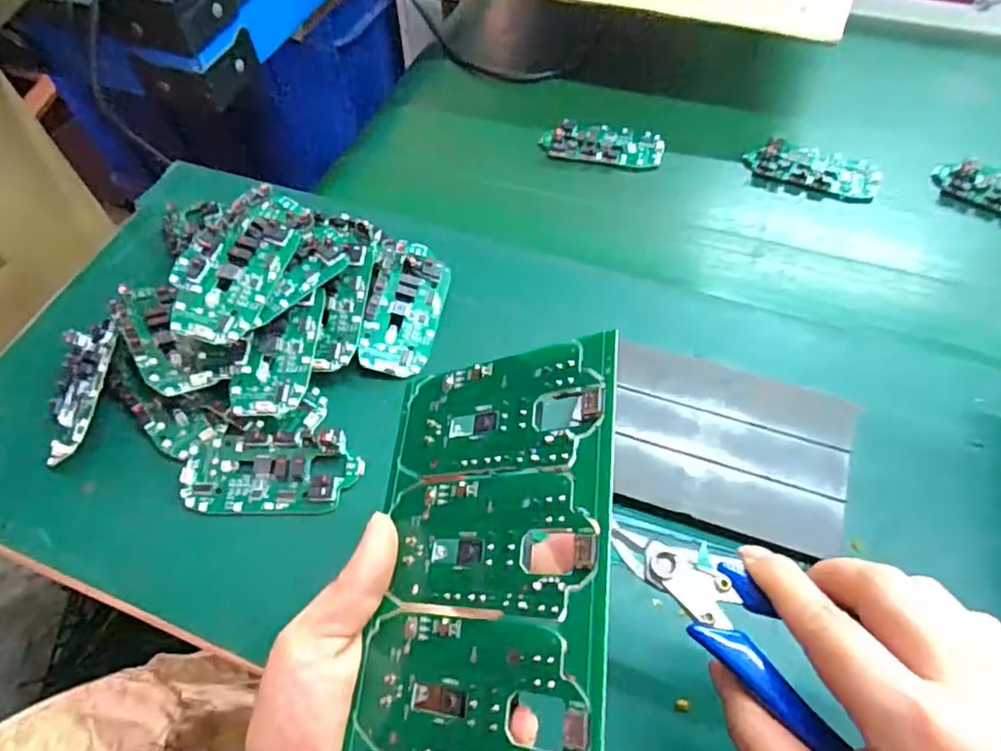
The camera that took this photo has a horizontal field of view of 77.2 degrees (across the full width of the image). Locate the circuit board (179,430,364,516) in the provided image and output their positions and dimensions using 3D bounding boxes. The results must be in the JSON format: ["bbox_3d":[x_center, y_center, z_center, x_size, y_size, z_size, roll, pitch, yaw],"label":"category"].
[{"bbox_3d":[-0.131,0.054,0.354,0.099,0.019,0.044,-1,56,2],"label":"circuit board"}]

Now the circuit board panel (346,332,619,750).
[{"bbox_3d":[-0.009,0.082,0.213,0.105,0.004,0.189,-14,61,38],"label":"circuit board panel"}]

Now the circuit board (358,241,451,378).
[{"bbox_3d":[-0.061,-0.045,0.412,0.047,0.006,0.096,14,66,-14],"label":"circuit board"}]

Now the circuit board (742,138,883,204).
[{"bbox_3d":[0.245,-0.162,0.492,0.098,0.018,0.044,17,58,14],"label":"circuit board"}]

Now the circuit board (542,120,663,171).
[{"bbox_3d":[0.084,-0.192,0.517,0.097,0.017,0.043,8,57,8],"label":"circuit board"}]

